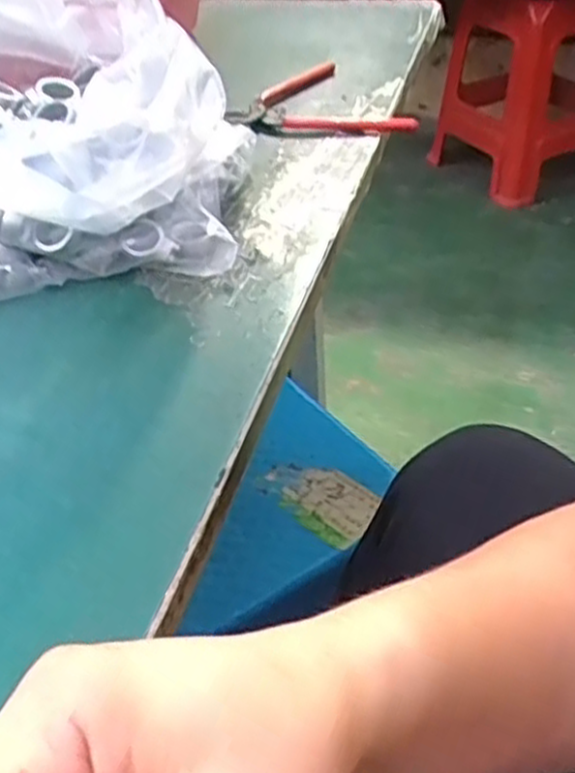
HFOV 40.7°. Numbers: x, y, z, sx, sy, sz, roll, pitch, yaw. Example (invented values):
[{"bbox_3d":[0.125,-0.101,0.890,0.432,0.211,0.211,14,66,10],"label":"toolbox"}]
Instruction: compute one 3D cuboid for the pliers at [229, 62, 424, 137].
[{"bbox_3d":[0.032,-0.228,0.606,0.139,0.018,0.129,3,40,10],"label":"pliers"}]

